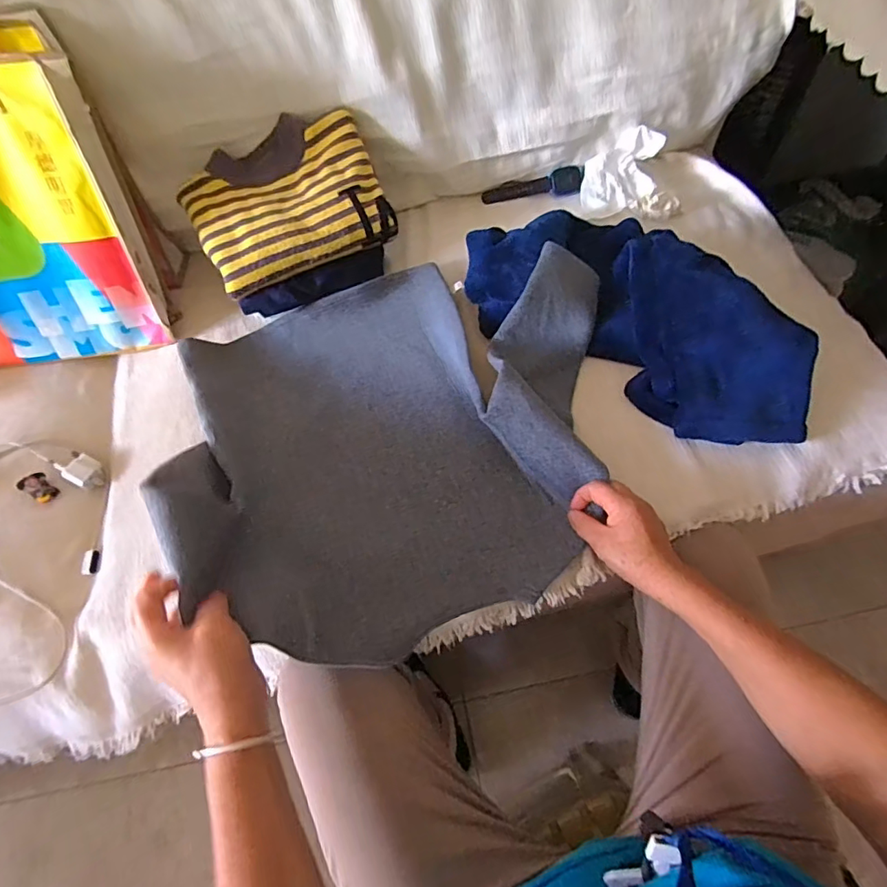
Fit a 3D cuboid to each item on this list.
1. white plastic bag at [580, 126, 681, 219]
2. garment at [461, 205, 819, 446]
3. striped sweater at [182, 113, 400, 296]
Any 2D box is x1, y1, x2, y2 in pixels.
[{"bbox_3d":[0.285,-0.406,0.768,0.138,0.066,0.121,8,61,8],"label":"white plastic bag"},{"bbox_3d":[0.242,-0.184,0.631,0.454,0.088,0.252,32,67,20],"label":"garment"},{"bbox_3d":[-0.206,-0.323,0.673,0.247,0.085,0.191,-23,62,-10],"label":"striped sweater"}]

